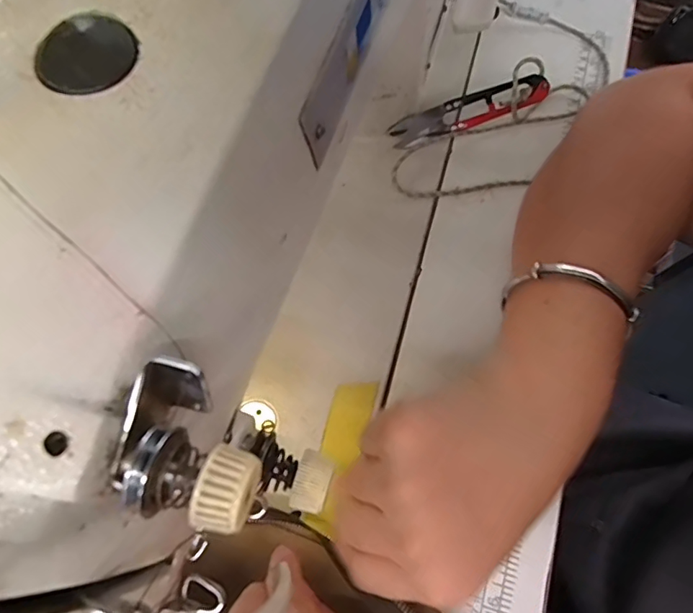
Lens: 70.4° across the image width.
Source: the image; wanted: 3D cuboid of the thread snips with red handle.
[{"bbox_3d":[0.085,-0.139,0.347,0.106,0.020,0.027,-17,71,12],"label":"thread snips with red handle"}]

